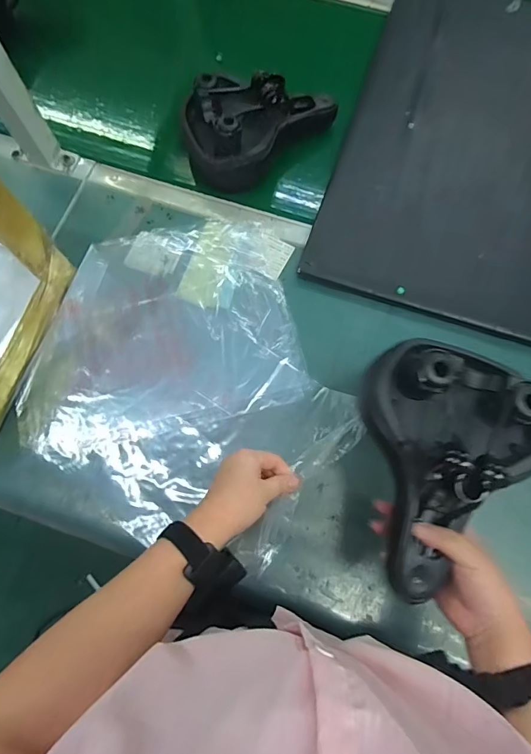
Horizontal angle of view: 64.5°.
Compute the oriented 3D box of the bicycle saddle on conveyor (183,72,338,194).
[{"bbox_3d":[-0.002,-0.407,0.670,0.242,0.097,0.140,-15,74,-2],"label":"bicycle saddle on conveyor"}]

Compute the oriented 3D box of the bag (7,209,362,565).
[{"bbox_3d":[-0.095,-0.027,0.567,0.434,0.080,0.435,16,75,5],"label":"bag"}]

